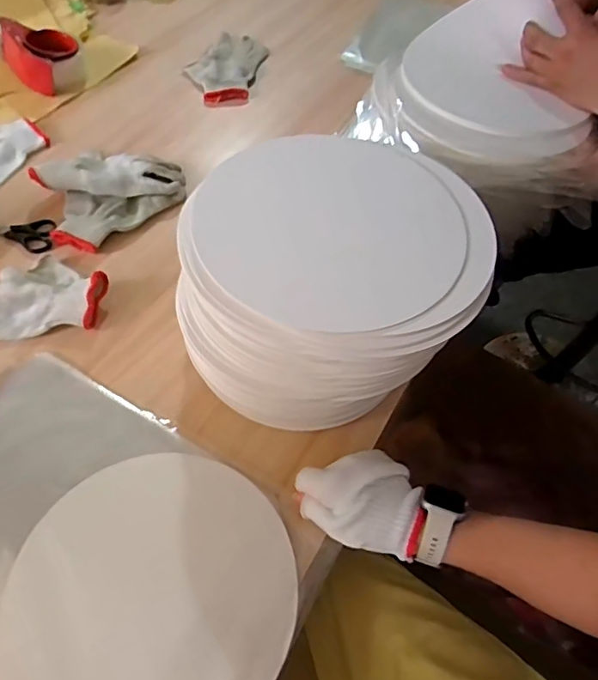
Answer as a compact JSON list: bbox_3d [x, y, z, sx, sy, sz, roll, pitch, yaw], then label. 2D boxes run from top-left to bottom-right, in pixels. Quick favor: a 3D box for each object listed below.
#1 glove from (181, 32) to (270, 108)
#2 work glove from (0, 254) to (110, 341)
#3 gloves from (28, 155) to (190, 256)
[{"bbox_3d":[-0.129,-0.471,0.915,0.113,0.022,0.195,11,56,3],"label":"glove"},{"bbox_3d":[-0.318,-0.051,0.604,0.185,0.028,0.101,-10,58,-11],"label":"work glove"},{"bbox_3d":[-0.257,-0.204,0.708,0.150,0.036,0.187,39,62,20],"label":"gloves"}]

